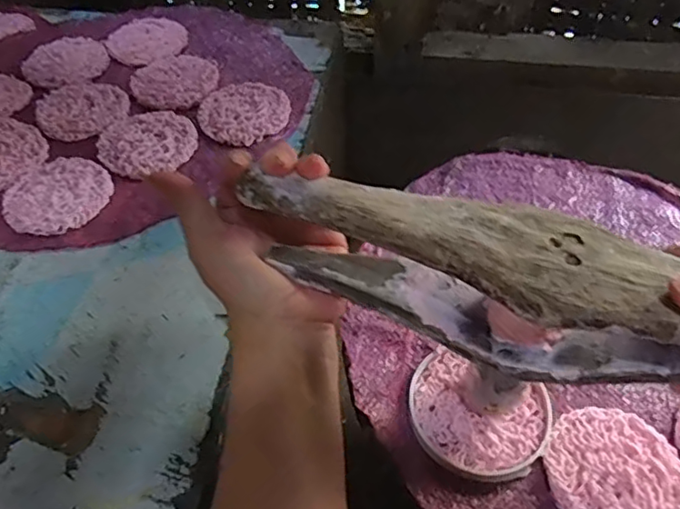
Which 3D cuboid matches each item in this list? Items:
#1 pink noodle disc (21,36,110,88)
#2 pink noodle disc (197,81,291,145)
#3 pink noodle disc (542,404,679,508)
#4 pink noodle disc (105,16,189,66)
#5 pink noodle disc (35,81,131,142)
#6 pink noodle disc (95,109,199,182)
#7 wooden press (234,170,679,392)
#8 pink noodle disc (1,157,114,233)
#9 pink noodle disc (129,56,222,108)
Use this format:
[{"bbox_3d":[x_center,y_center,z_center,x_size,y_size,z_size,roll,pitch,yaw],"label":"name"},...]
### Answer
[{"bbox_3d":[-0.268,-0.189,0.575,0.076,0.007,0.070,0,48,0],"label":"pink noodle disc"},{"bbox_3d":[-0.085,-0.126,0.520,0.079,0.008,0.079,0,48,0],"label":"pink noodle disc"},{"bbox_3d":[0.159,0.124,0.338,0.076,0.006,0.077,0,48,0],"label":"pink noodle disc"},{"bbox_3d":[-0.196,-0.222,0.600,0.078,0.004,0.080,0,48,0],"label":"pink noodle disc"},{"bbox_3d":[-0.230,-0.132,0.527,0.076,0.006,0.085,-29,54,-23],"label":"pink noodle disc"},{"bbox_3d":[-0.161,-0.094,0.494,0.076,0.006,0.077,0,48,0],"label":"pink noodle disc"},{"bbox_3d":[0.099,0.021,0.278,0.298,0.068,0.051,16,51,14],"label":"wooden press"},{"bbox_3d":[-0.219,-0.048,0.454,0.079,0.009,0.077,0,48,0],"label":"pink noodle disc"},{"bbox_3d":[-0.155,-0.165,0.552,0.081,0.007,0.077,0,48,0],"label":"pink noodle disc"}]

